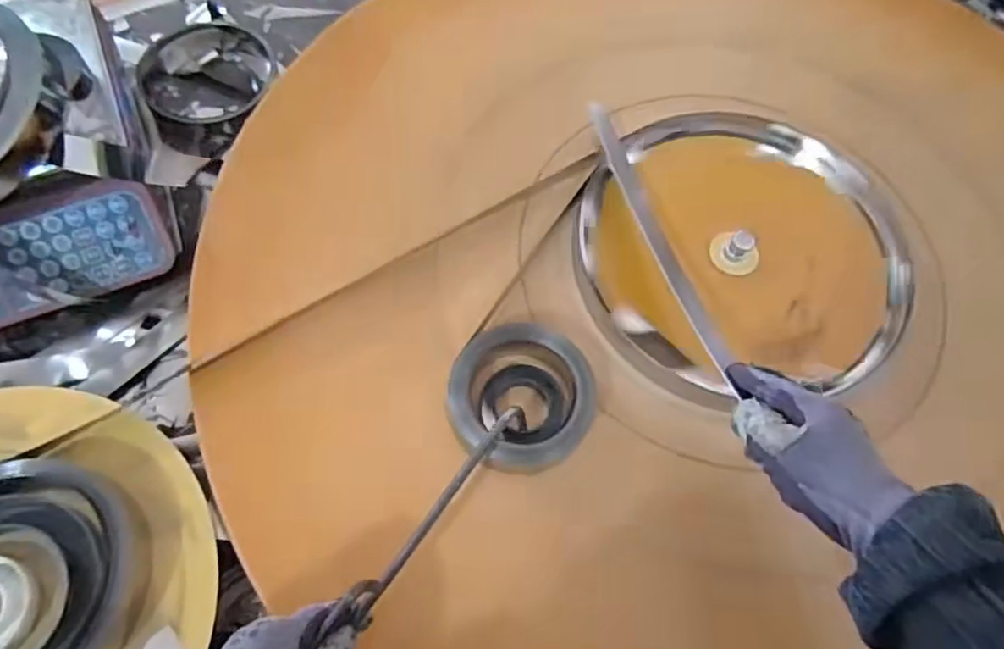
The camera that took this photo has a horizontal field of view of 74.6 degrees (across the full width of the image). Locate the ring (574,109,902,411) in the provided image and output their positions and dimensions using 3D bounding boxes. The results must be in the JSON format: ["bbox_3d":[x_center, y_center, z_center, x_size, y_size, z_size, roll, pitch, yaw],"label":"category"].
[{"bbox_3d":[0.206,-0.073,0.581,0.292,0.035,0.301,1,65,-2],"label":"ring"}]

